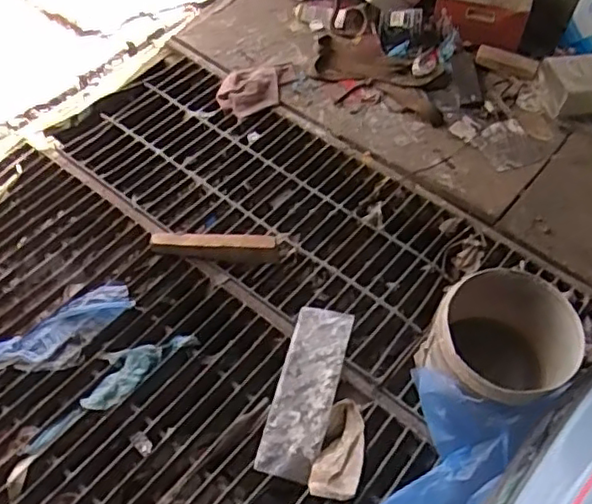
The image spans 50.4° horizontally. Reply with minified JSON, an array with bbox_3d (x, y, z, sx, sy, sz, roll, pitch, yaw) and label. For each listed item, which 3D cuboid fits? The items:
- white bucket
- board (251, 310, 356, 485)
[{"bbox_3d":[0.393,0.201,1.271,0.277,0.221,0.256,0,55,0],"label":"white bucket"},{"bbox_3d":[0.023,0.292,1.357,0.125,0.022,0.382,13,56,9],"label":"board"}]

